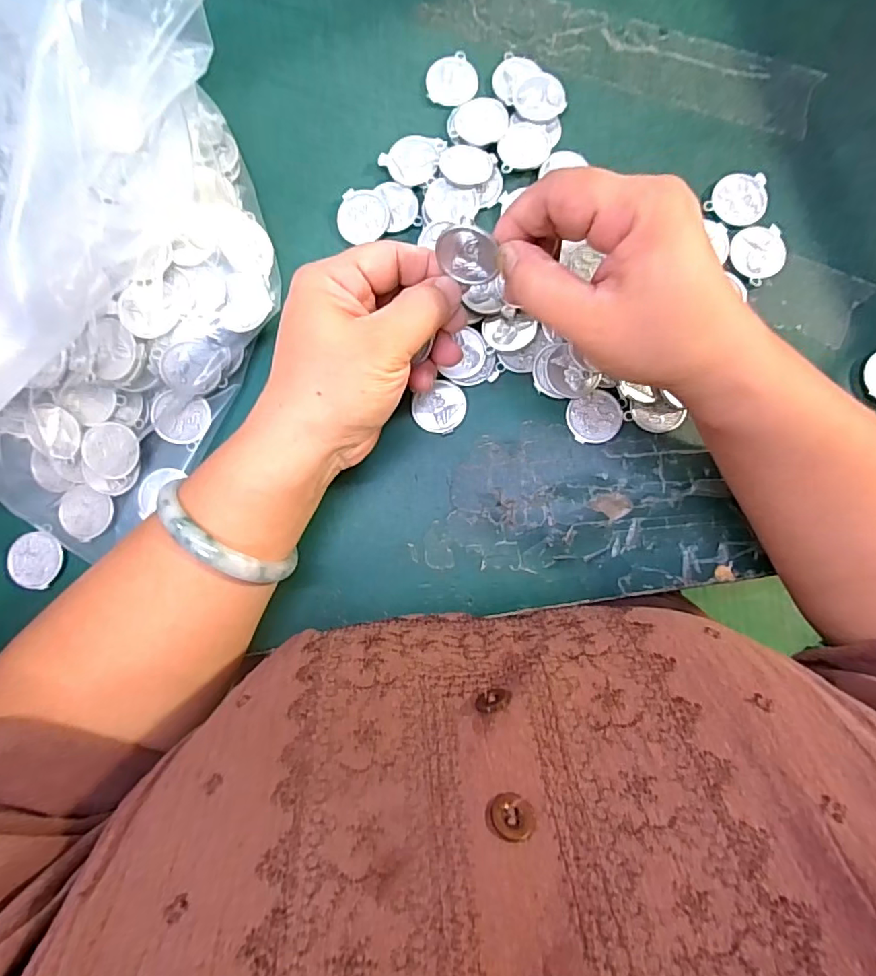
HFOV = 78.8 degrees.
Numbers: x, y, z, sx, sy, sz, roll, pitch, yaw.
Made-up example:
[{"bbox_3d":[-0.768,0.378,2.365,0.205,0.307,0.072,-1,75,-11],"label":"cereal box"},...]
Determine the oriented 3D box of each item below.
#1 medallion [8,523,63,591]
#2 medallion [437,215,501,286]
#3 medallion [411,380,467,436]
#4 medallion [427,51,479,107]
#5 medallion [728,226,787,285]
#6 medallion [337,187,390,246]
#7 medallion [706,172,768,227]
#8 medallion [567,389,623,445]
[{"bbox_3d":[-0.215,0.038,0.284,0.027,0.004,0.031,-9,84,1],"label":"medallion"},{"bbox_3d":[0.013,-0.101,0.232,0.027,0.026,0.004,47,54,-30],"label":"medallion"},{"bbox_3d":[0.001,-0.044,0.290,0.028,0.004,0.028,0,85,2],"label":"medallion"},{"bbox_3d":[0.008,-0.236,0.308,0.029,0.004,0.033,0,85,2],"label":"medallion"},{"bbox_3d":[0.176,-0.131,0.293,0.032,0.004,0.028,-44,85,-3],"label":"medallion"},{"bbox_3d":[-0.042,-0.153,0.301,0.029,0.006,0.029,-2,85,1],"label":"medallion"},{"bbox_3d":[0.169,-0.161,0.295,0.028,0.004,0.032,32,86,4],"label":"medallion"},{"bbox_3d":[0.086,-0.038,0.287,0.030,0.004,0.027,-21,84,0],"label":"medallion"}]

